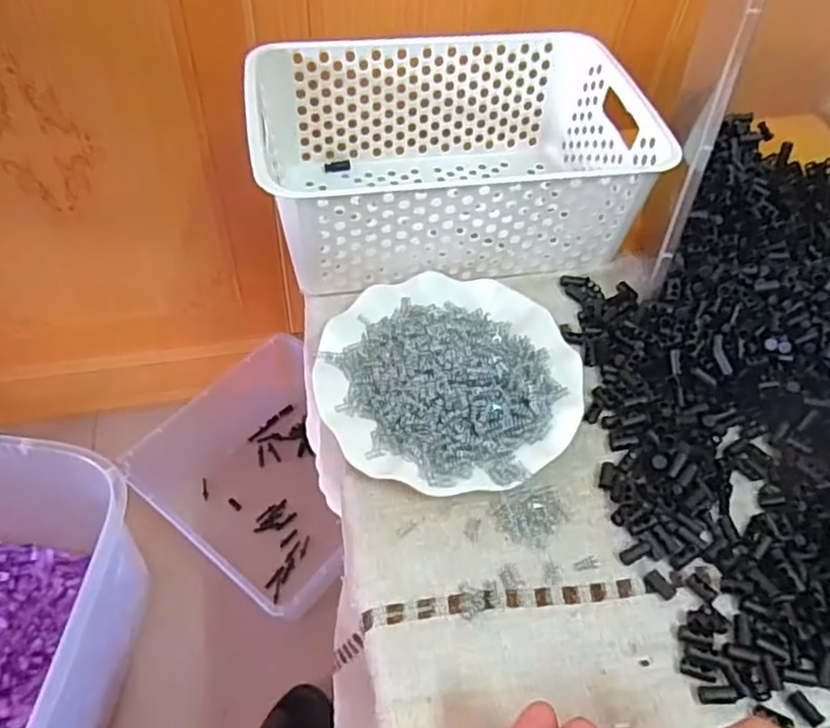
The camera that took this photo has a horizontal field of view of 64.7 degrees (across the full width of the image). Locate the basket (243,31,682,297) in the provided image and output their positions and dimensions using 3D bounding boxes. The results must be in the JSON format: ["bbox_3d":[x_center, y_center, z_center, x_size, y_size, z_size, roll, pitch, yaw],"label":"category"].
[{"bbox_3d":[0.025,-0.170,0.554,0.302,0.115,0.204,-8,53,-11],"label":"basket"}]

